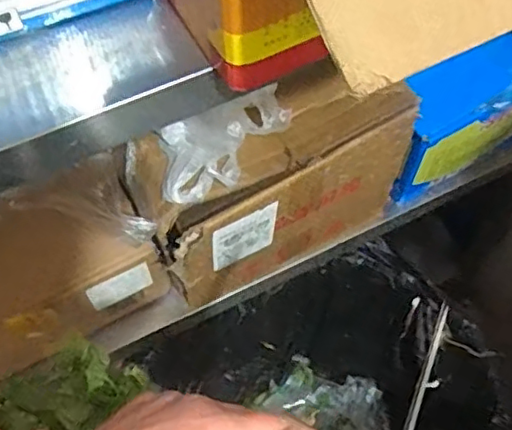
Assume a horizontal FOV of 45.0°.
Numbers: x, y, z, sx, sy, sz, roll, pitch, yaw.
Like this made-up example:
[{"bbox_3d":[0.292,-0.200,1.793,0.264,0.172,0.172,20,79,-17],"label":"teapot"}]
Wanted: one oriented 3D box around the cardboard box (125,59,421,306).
[{"bbox_3d":[0.016,-0.036,0.763,0.314,0.218,0.135,-28,65,-14],"label":"cardboard box"}]

